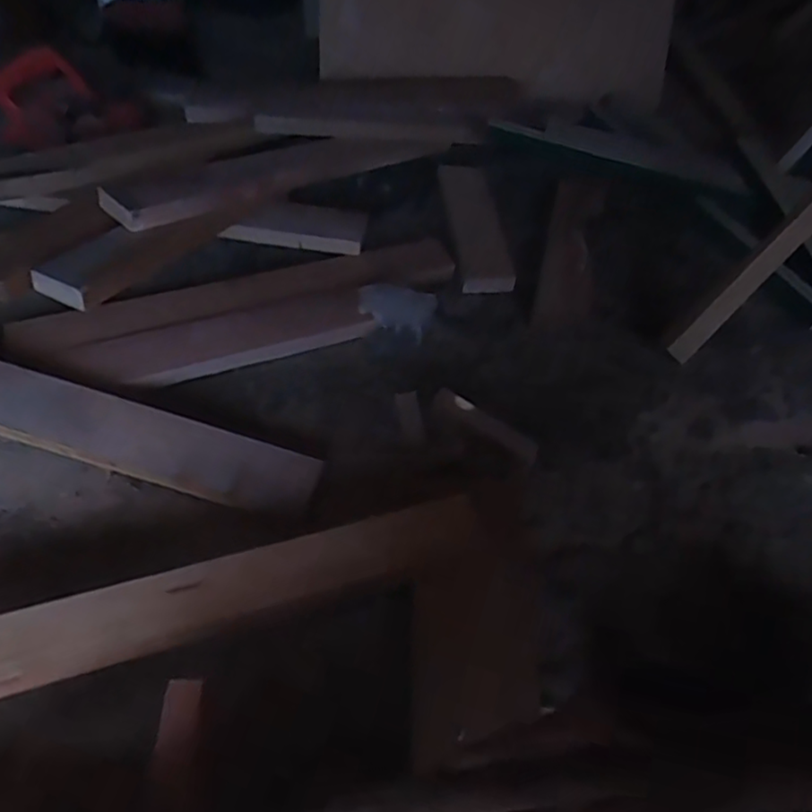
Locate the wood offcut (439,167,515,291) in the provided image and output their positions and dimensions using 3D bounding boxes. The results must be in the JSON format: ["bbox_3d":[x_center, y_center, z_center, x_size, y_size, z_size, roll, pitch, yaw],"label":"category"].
[{"bbox_3d":[0.112,-0.310,1.098,0.081,0.029,0.312,-4,52,-7],"label":"wood offcut"}]

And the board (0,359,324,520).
[{"bbox_3d":[-0.409,0.008,0.771,0.618,0.028,0.082,17,75,1],"label":"board"}]

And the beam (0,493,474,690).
[{"bbox_3d":[-0.322,0.212,0.593,0.820,0.051,0.064,-13,54,-14],"label":"beam"}]

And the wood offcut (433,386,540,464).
[{"bbox_3d":[0.102,0.022,0.841,0.146,0.019,0.032,28,55,17],"label":"wood offcut"}]

